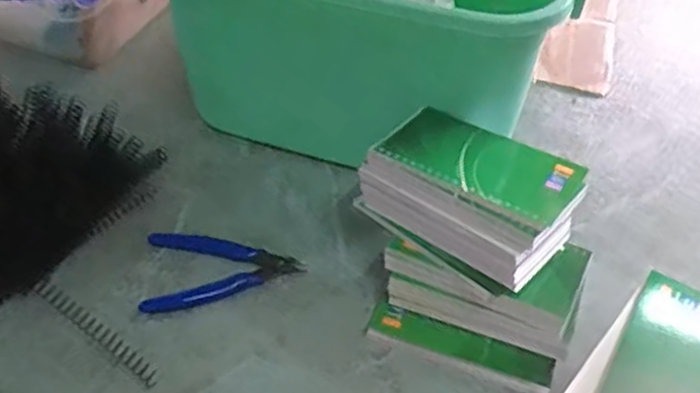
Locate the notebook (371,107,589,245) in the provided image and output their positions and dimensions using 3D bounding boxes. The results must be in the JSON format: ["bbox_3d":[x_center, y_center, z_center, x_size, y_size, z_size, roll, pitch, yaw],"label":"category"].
[{"bbox_3d":[0.090,-0.023,0.499,0.133,0.016,0.074,28,52,21],"label":"notebook"}]

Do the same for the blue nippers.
[{"bbox_3d":[-0.098,0.054,0.565,0.119,0.008,0.070,-3,47,-5],"label":"blue nippers"}]

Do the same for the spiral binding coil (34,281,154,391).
[{"bbox_3d":[-0.188,0.098,0.532,0.140,0.011,0.015,31,53,25],"label":"spiral binding coil"}]

